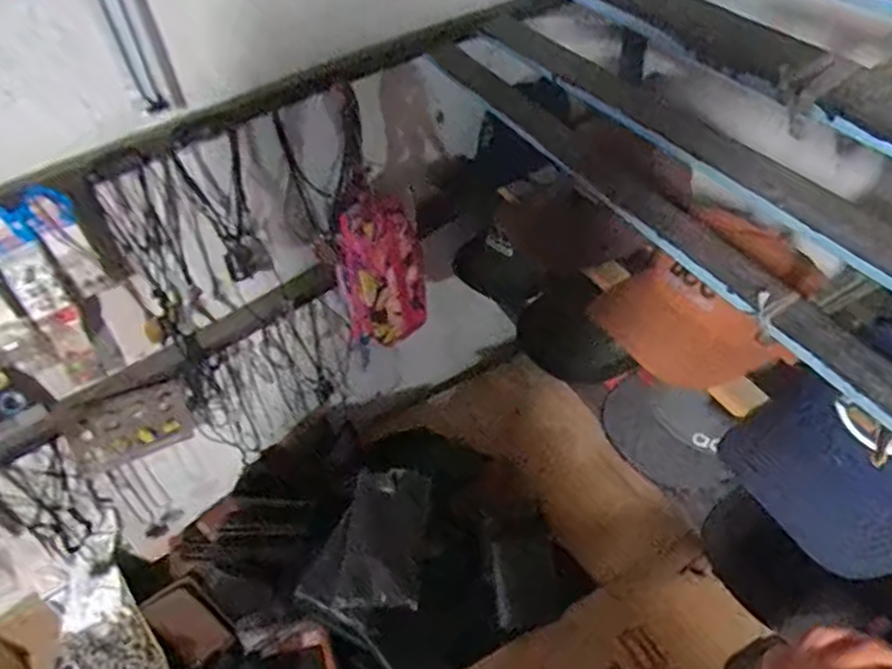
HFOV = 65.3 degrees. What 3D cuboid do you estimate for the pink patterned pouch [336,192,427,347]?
[{"bbox_3d":[-0.085,-0.081,0.922,0.104,0.194,0.074,-8,44,-1],"label":"pink patterned pouch"}]

